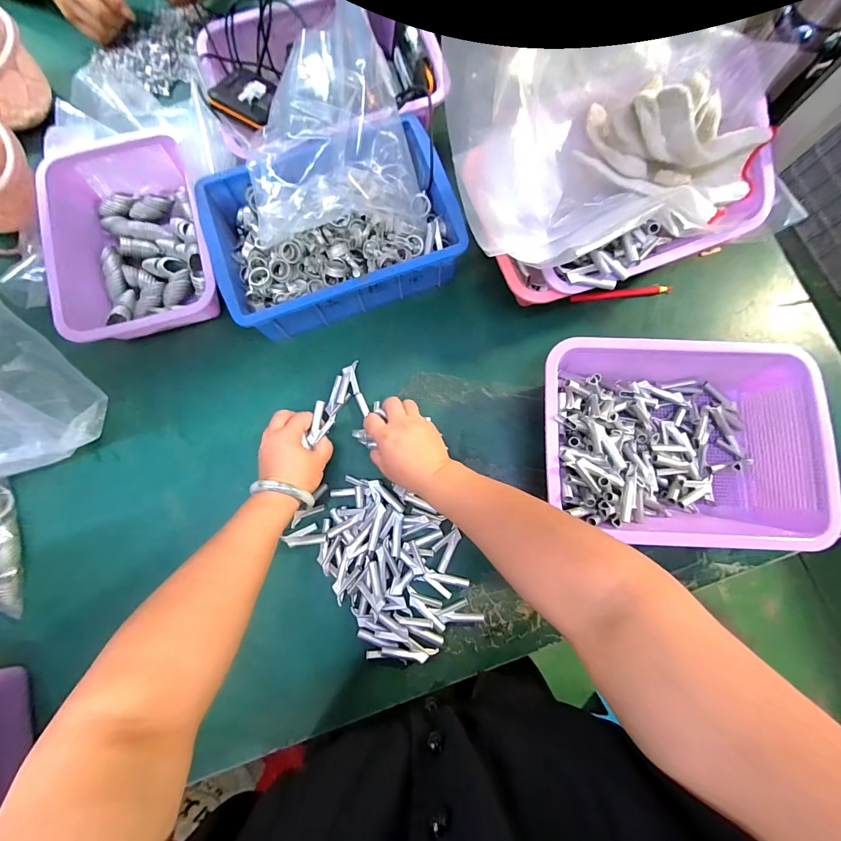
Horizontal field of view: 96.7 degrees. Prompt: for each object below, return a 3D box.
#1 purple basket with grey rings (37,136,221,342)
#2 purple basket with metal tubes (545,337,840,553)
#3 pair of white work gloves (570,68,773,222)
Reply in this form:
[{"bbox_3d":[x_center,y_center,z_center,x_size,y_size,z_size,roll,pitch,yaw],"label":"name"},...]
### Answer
[{"bbox_3d":[-0.376,-0.244,0.496,0.188,0.064,0.293,-17,79,-3],"label":"purple basket with grey rings"},{"bbox_3d":[0.288,0.018,0.442,0.297,0.089,0.206,6,79,1],"label":"purple basket with metal tubes"},{"bbox_3d":[0.269,-0.268,0.380,0.191,0.077,0.106,10,79,-11],"label":"pair of white work gloves"}]

